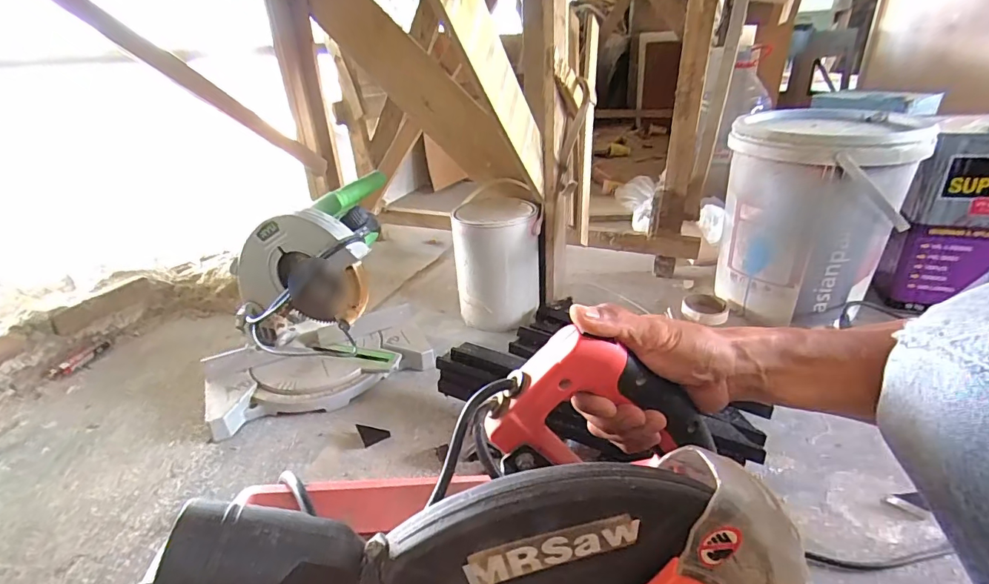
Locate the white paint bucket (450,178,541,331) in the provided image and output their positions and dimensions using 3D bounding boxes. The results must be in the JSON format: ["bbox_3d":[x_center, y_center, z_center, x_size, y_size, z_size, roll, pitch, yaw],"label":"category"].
[{"bbox_3d":[0.007,-0.062,0.991,0.171,0.237,0.165,-1,28,1],"label":"white paint bucket"}]

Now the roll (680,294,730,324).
[{"bbox_3d":[0.439,0.035,0.979,0.088,0.024,0.089,11,30,22],"label":"roll"}]

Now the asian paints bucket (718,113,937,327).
[{"bbox_3d":[0.598,-0.145,0.923,0.268,0.360,0.271,-1,28,1],"label":"asian paints bucket"}]

